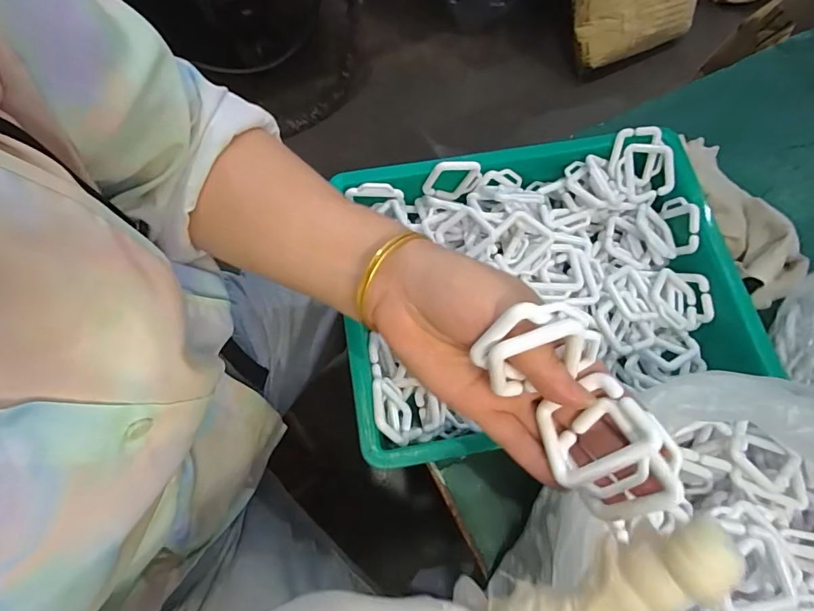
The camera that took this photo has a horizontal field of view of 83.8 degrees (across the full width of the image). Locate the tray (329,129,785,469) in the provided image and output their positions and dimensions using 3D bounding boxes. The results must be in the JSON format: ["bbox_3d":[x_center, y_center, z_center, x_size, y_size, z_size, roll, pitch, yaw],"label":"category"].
[{"bbox_3d":[0.127,-0.022,0.413,0.370,0.054,0.262,-9,70,-5],"label":"tray"}]

